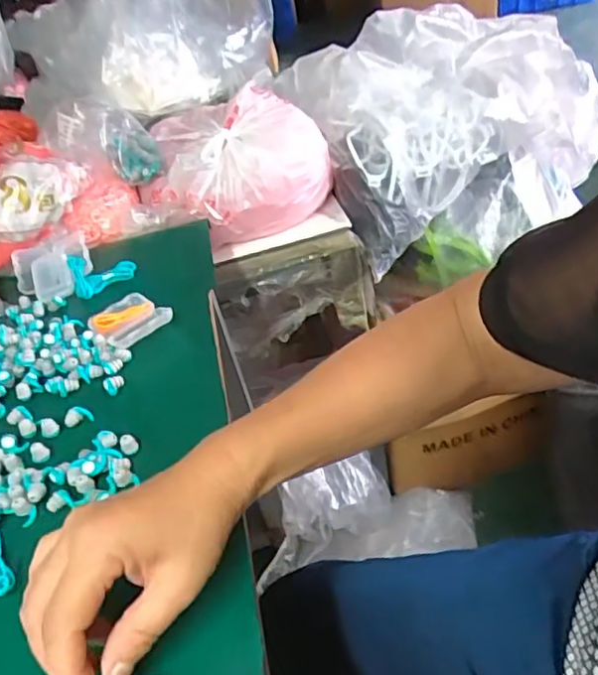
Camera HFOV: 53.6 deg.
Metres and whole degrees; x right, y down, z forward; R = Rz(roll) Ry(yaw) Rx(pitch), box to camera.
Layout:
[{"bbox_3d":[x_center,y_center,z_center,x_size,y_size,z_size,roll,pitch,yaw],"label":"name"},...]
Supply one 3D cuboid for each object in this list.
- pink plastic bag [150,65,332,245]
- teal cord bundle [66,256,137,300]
[{"bbox_3d":[-0.075,-0.231,0.774,0.206,0.121,0.198,-21,40,-9],"label":"pink plastic bag"},{"bbox_3d":[-0.199,-0.066,0.604,0.061,0.028,0.046,-23,40,-12],"label":"teal cord bundle"}]

